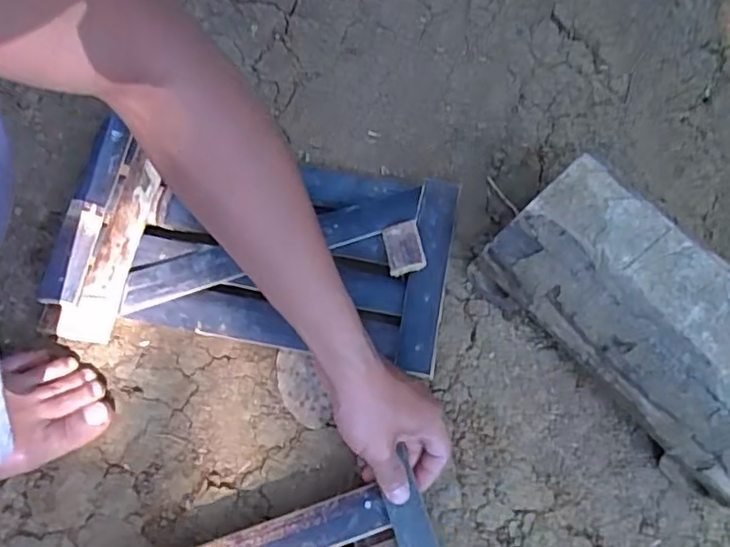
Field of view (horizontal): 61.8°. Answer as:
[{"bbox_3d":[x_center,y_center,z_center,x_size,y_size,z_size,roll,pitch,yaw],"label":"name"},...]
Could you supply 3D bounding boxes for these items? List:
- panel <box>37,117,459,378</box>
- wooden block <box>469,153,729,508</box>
[{"bbox_3d":[-0.104,-0.023,0.569,0.356,0.042,0.207,8,71,2],"label":"panel"},{"bbox_3d":[0.239,0.048,0.516,0.120,0.124,0.282,-41,76,-12],"label":"wooden block"}]

